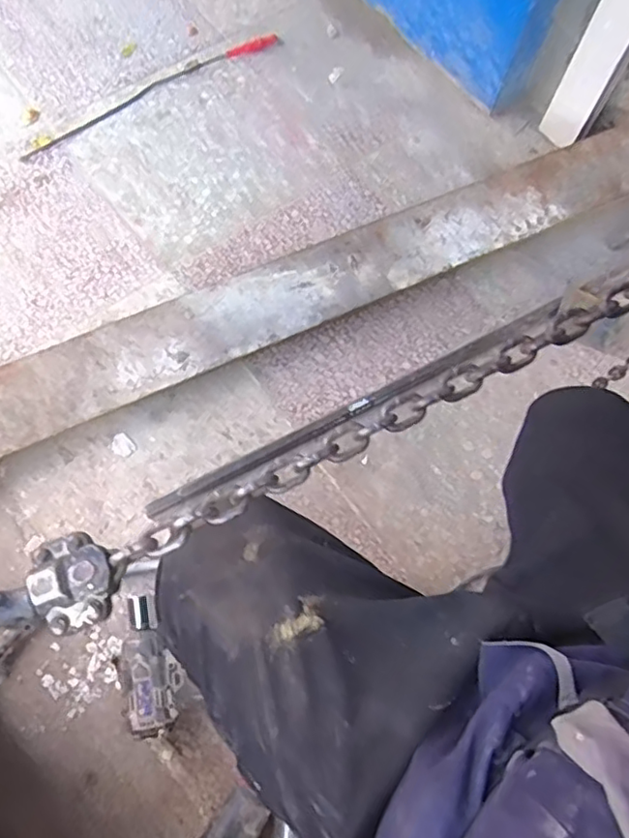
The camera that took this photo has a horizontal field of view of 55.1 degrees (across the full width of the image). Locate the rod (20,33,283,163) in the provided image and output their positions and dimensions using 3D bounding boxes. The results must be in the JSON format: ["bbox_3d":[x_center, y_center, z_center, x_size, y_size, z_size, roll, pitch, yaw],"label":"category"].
[{"bbox_3d":[-0.311,-0.637,1.154,0.559,0.017,0.057,-31,74,-13],"label":"rod"}]

